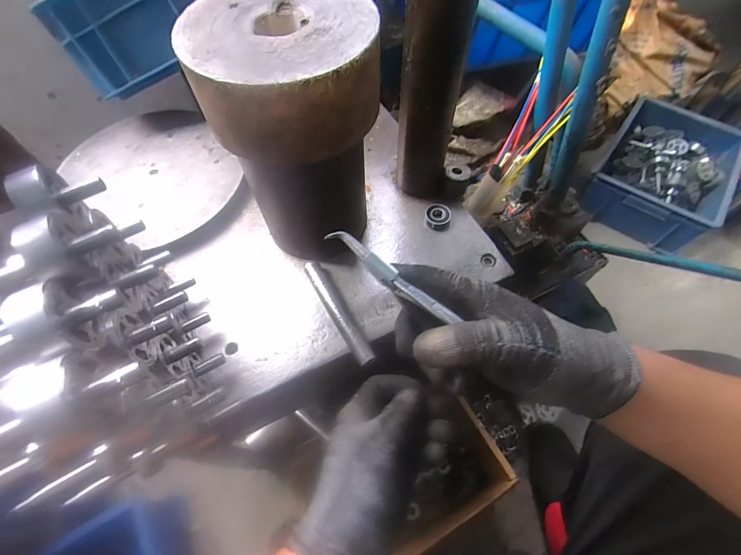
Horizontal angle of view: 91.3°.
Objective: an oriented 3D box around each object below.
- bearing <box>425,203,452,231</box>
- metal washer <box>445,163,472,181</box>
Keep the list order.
[{"bbox_3d":[0.092,-0.082,0.488,0.035,0.015,0.034,8,61,6],"label":"bearing"},{"bbox_3d":[0.122,-0.144,0.494,0.036,0.005,0.033,2,55,-2],"label":"metal washer"}]

